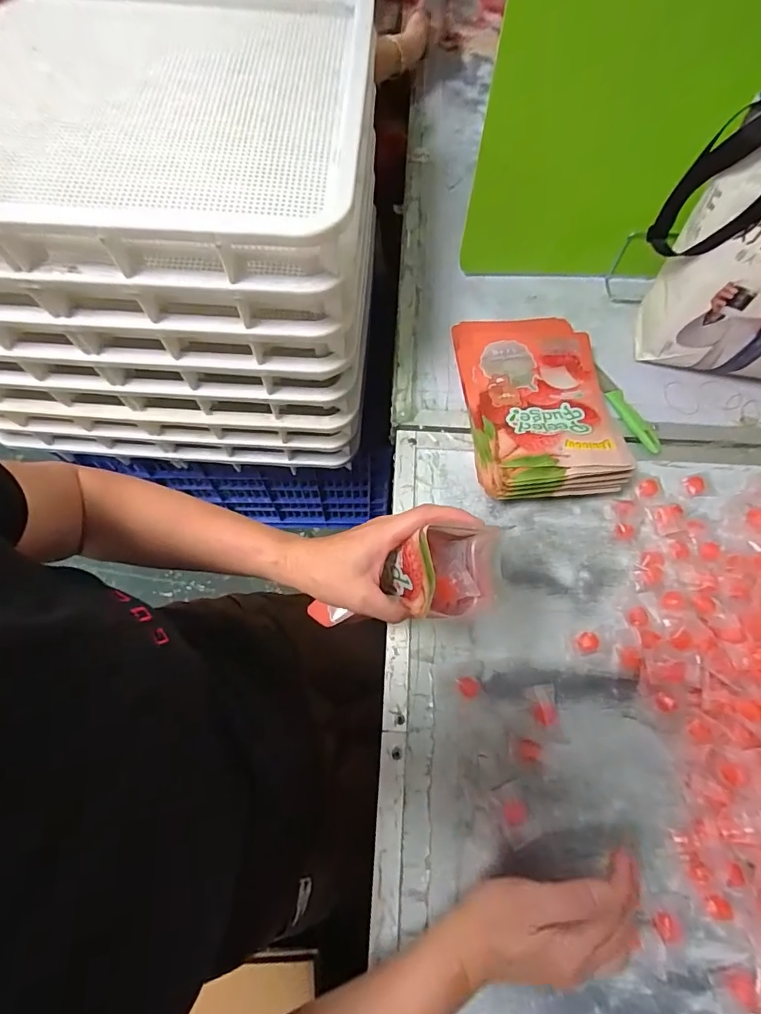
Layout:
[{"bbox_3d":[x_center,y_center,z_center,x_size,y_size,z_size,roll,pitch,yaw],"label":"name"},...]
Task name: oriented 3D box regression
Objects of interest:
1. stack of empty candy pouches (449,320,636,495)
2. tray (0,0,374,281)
[{"bbox_3d":[0.204,-0.146,0.611,0.185,0.063,0.288,-4,67,-2],"label":"stack of empty candy pouches"},{"bbox_3d":[-0.321,-0.452,0.512,0.608,0.082,0.480,2,67,0],"label":"tray"}]

